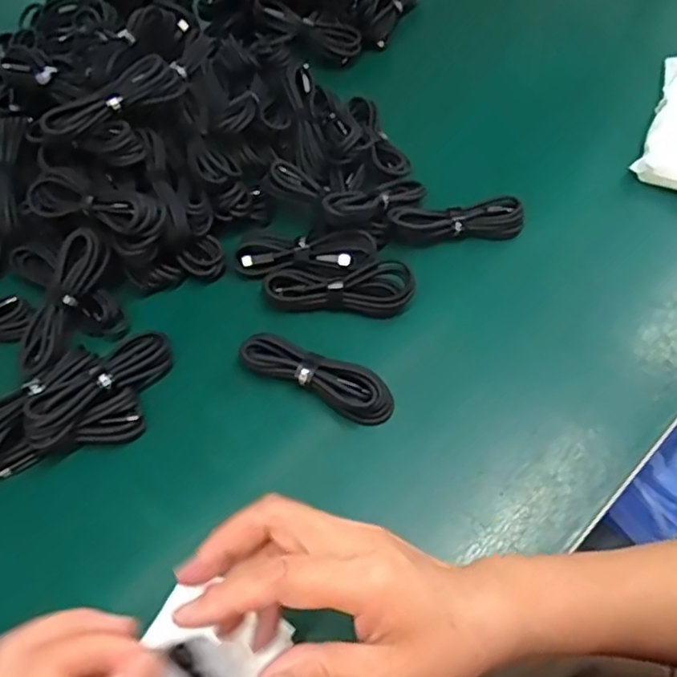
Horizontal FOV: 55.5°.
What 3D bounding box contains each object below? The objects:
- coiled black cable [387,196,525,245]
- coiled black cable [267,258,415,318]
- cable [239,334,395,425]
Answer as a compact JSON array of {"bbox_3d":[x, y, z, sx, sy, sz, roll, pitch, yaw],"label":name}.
[{"bbox_3d":[0.097,-0.095,0.523,0.112,0.020,0.035,-8,59,-4],"label":"coiled black cable"},{"bbox_3d":[0.001,-0.042,0.486,0.109,0.031,0.036,7,59,5],"label":"coiled black cable"},{"bbox_3d":[-0.014,0.026,0.454,0.110,0.017,0.032,23,62,14],"label":"cable"}]

